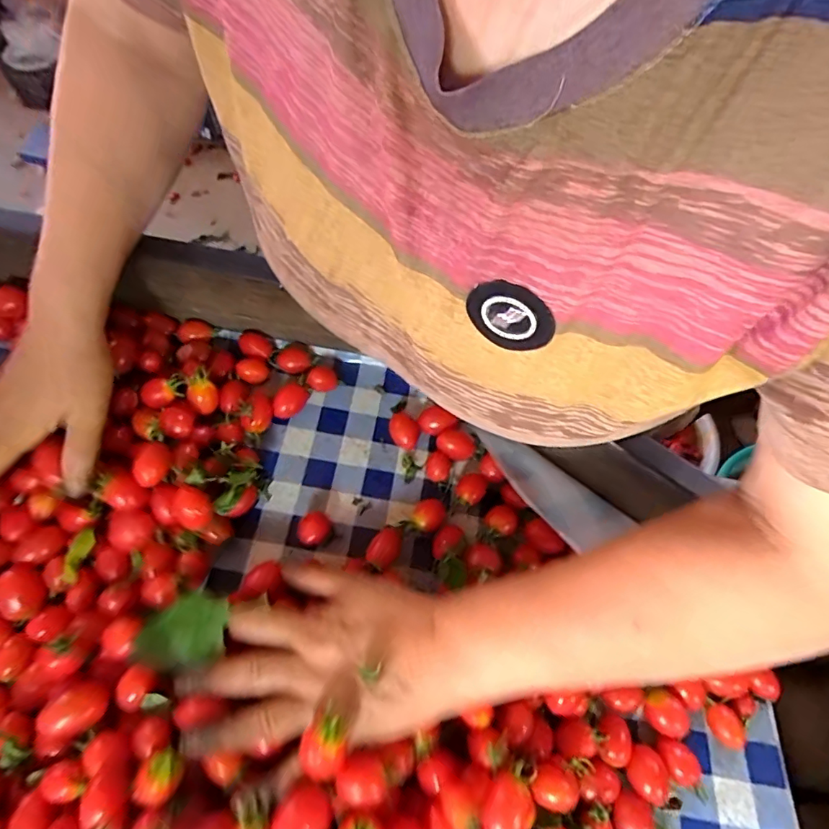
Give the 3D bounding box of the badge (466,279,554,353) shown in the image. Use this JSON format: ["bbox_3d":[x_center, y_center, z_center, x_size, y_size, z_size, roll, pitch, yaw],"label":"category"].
[{"bbox_3d":[0.038,-0.039,0.204,0.037,0.027,0.004,29,42,19],"label":"badge"}]

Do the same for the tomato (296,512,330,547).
[{"bbox_3d":[-0.075,0.088,0.380,0.022,0.020,0.025,24,65,11],"label":"tomato"}]

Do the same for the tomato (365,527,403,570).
[{"bbox_3d":[-0.022,0.102,0.377,0.021,0.019,0.031,27,65,12],"label":"tomato"}]

